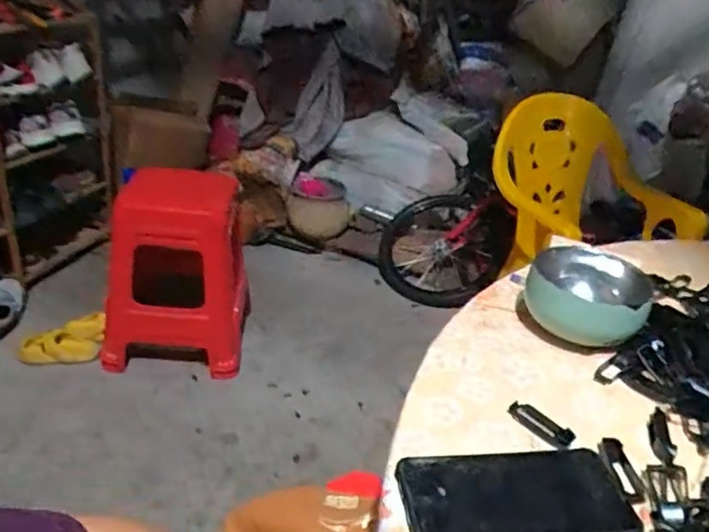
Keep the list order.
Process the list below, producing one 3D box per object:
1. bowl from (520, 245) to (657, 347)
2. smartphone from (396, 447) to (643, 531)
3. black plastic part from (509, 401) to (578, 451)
[{"bbox_3d":[0.247,0.033,0.612,0.121,0.066,0.129,16,31,18],"label":"bowl"},{"bbox_3d":[0.118,0.167,0.411,0.166,0.015,0.077,0,30,-10],"label":"smartphone"},{"bbox_3d":[0.157,0.134,0.480,0.022,0.010,0.057,-19,37,-37],"label":"black plastic part"}]

